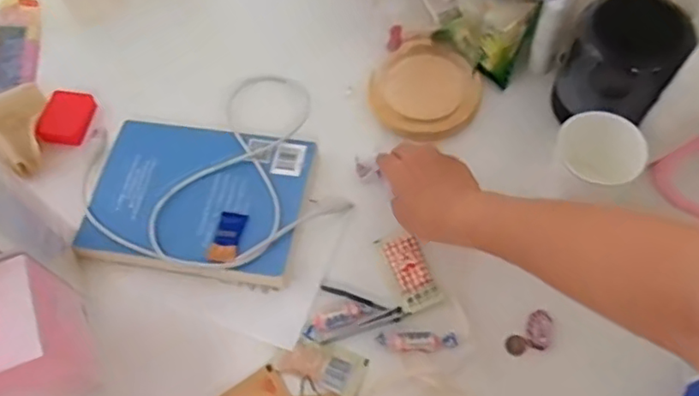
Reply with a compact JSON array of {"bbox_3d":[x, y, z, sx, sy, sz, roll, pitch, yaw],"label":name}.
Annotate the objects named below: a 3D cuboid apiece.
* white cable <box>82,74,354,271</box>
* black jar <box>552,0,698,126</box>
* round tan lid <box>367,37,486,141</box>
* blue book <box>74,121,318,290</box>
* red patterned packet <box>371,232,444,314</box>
[{"bbox_3d":[-0.140,-0.026,0.611,0.246,0.025,0.219,-23,64,-9],"label":"white cable"},{"bbox_3d":[0.251,-0.124,0.573,0.094,0.110,0.082,35,70,19],"label":"black jar"},{"bbox_3d":[0.083,-0.114,0.646,0.101,0.032,0.110,-1,62,3],"label":"round tan lid"},{"bbox_3d":[-0.149,-0.001,0.603,0.206,0.026,0.156,7,63,7],"label":"blue book"},{"bbox_3d":[0.056,0.067,0.569,0.038,0.005,0.077,-22,63,-8],"label":"red patterned packet"}]

